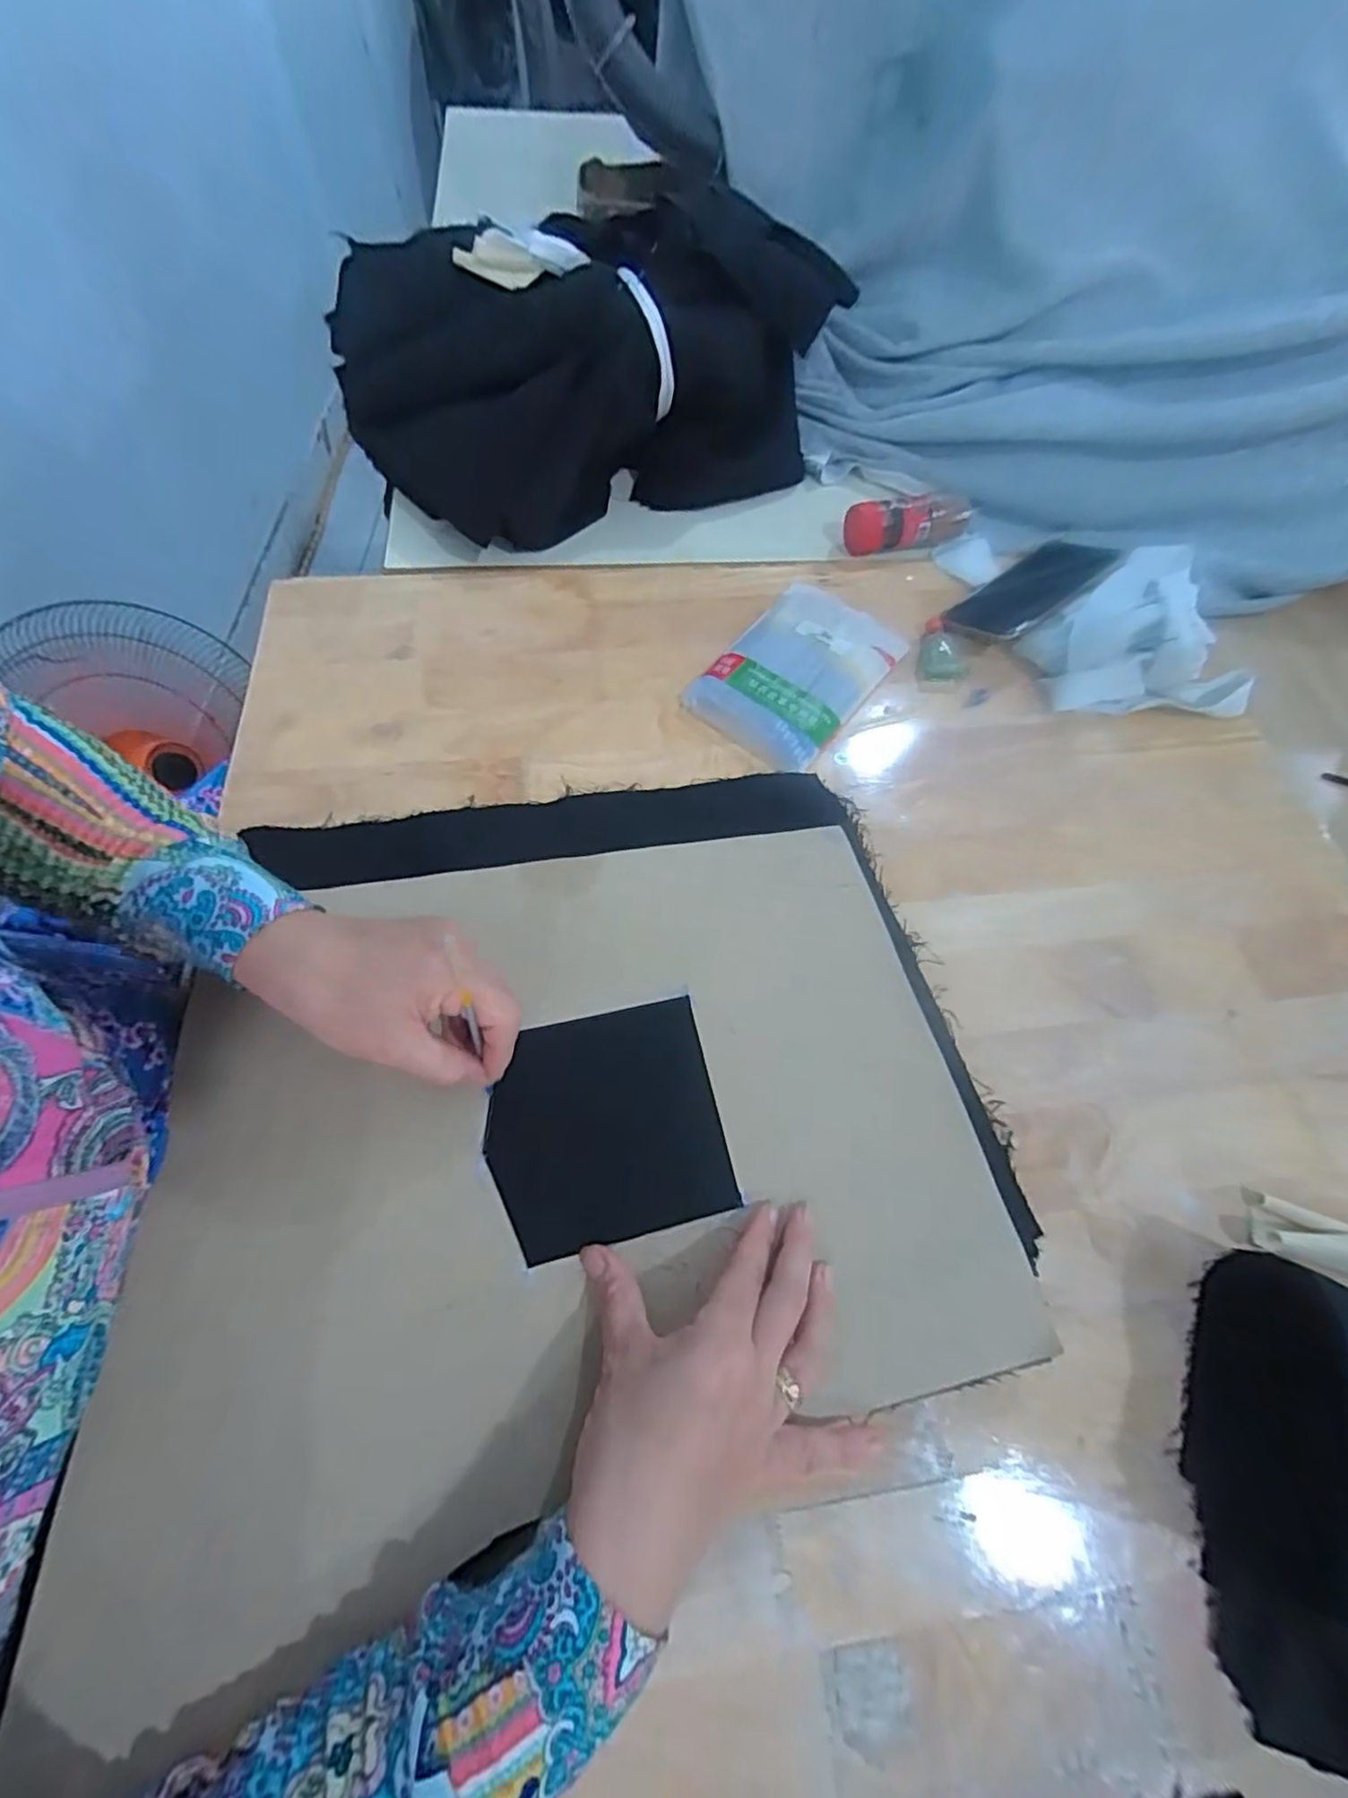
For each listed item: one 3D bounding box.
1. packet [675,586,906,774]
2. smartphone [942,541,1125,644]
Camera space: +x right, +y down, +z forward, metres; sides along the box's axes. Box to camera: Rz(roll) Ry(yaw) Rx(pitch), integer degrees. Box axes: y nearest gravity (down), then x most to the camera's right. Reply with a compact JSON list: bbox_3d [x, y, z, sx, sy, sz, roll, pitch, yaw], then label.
[{"bbox_3d":[0.099,-0.182,0.521,0.110,0.017,0.175,35,66,13],"label":"packet"},{"bbox_3d":[0.300,-0.255,0.547,0.137,0.013,0.075,-41,53,-9],"label":"smartphone"}]

